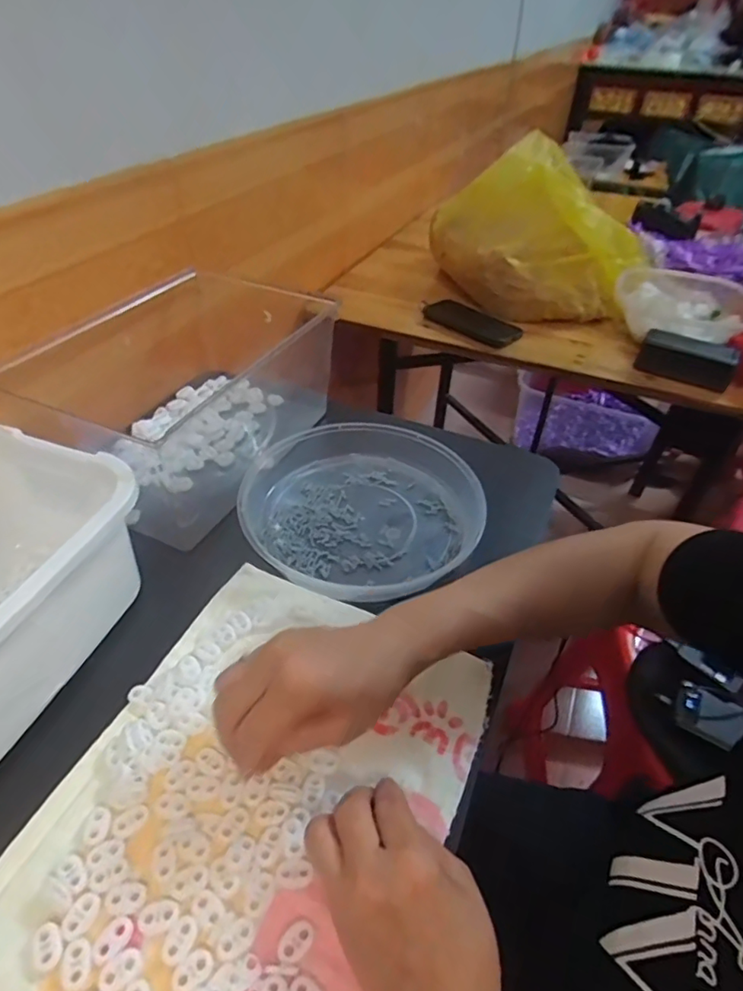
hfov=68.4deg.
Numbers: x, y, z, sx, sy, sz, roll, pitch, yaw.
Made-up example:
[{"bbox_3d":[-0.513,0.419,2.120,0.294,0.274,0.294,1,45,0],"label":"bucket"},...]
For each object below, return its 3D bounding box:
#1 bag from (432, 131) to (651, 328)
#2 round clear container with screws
[{"bbox_3d":[0.284,-0.452,0.946,0.354,0.200,0.235,17,45,15],"label":"bag"},{"bbox_3d":[-0.016,0.003,0.554,0.244,0.037,0.214,18,44,14],"label":"round clear container with screws"}]

